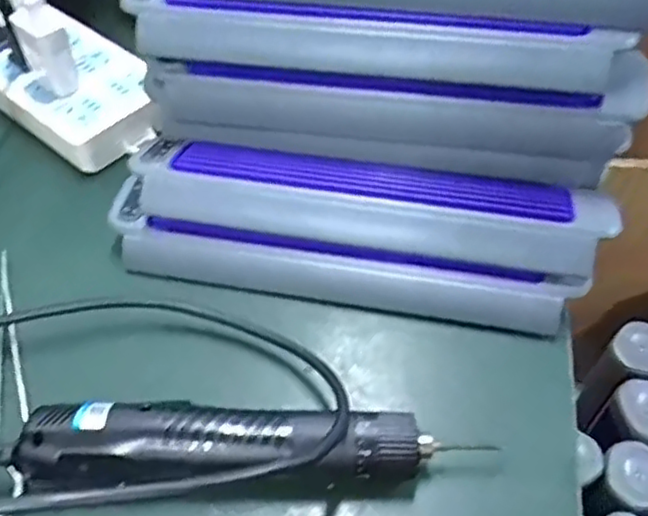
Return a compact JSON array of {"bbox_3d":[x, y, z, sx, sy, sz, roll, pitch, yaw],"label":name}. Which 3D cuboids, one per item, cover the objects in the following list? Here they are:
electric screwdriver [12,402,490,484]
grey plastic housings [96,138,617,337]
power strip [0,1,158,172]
[{"bbox_3d":[-0.038,0.096,0.346,0.221,0.038,0.034,-1,51,0],"label":"electric screwdriver"},{"bbox_3d":[0.017,-0.020,0.426,0.300,0.051,0.084,9,52,8],"label":"grey plastic housings"},{"bbox_3d":[-0.227,-0.153,0.548,0.230,0.028,0.101,34,59,25],"label":"power strip"}]

